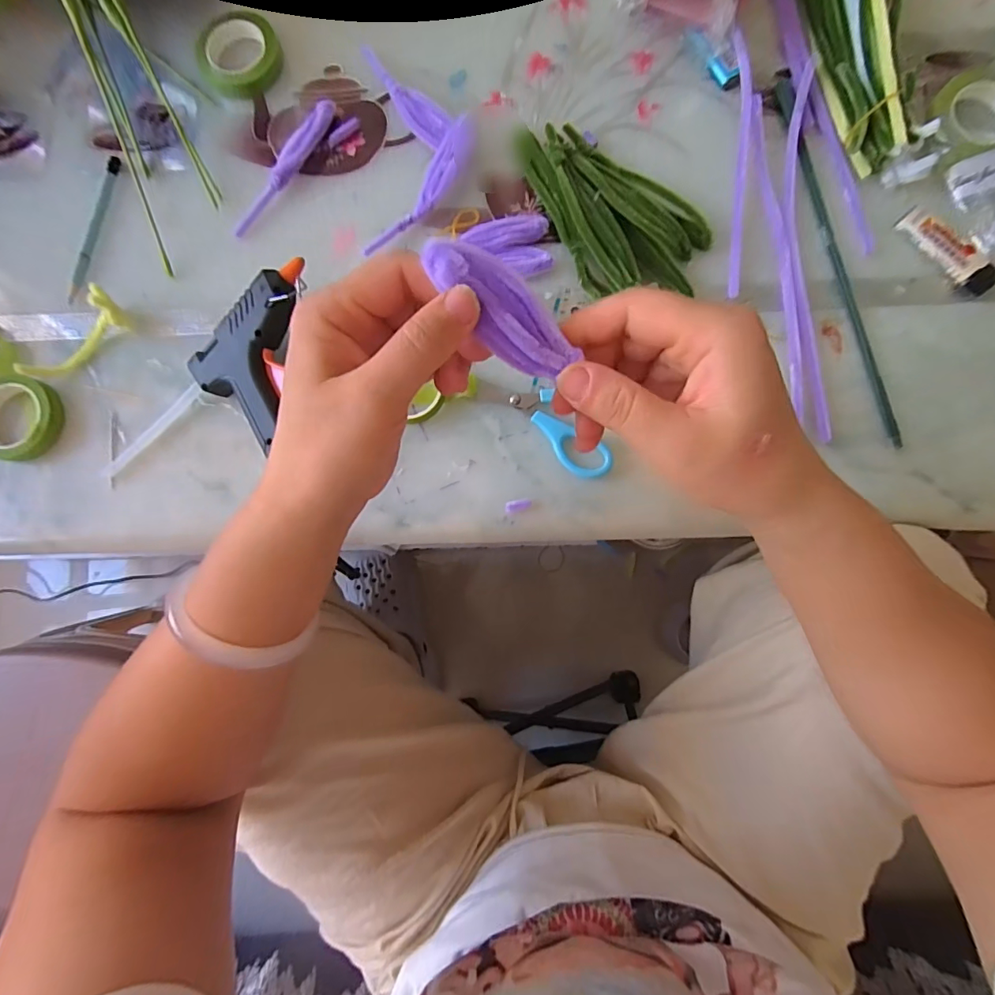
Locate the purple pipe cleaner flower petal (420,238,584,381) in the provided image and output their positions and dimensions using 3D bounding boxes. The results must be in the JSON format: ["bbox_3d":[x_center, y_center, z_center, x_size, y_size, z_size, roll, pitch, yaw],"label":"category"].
[{"bbox_3d":[0.001,-0.075,0.185,0.068,0.009,0.024,41,85,-20],"label":"purple pipe cleaner flower petal"}]

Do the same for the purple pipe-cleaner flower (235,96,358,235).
[{"bbox_3d":[-0.168,-0.264,0.369,0.034,0.014,0.129,43,86,7],"label":"purple pipe-cleaner flower"}]

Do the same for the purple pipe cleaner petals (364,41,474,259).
[{"bbox_3d":[-0.061,-0.274,0.365,0.085,0.014,0.163,0,82,2],"label":"purple pipe cleaner petals"}]

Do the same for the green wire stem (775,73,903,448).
[{"bbox_3d":[0.249,-0.184,0.342,0.014,0.004,0.301,-10,82,1],"label":"green wire stem"}]

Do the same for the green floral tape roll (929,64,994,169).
[{"bbox_3d":[0.347,-0.278,0.335,0.068,0.017,0.056,-21,94,0],"label":"green floral tape roll"}]

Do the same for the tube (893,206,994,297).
[{"bbox_3d":[0.323,-0.177,0.333,0.023,0.011,0.078,-41,83,-3],"label":"tube"}]

